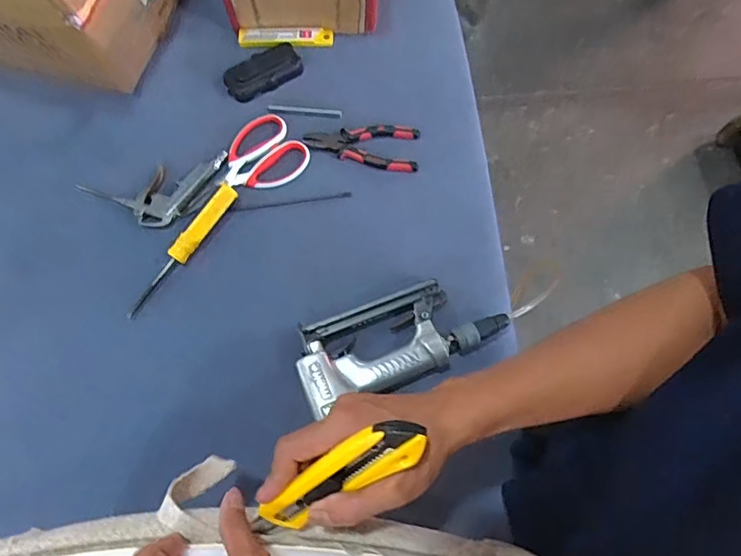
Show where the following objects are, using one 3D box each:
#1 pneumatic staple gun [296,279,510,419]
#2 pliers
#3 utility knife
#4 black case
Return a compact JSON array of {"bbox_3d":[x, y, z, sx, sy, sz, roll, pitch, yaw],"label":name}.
[{"bbox_3d":[0.040,0.076,0.589,0.248,0.045,0.124,-18,75,-5],"label":"pneumatic staple gun"},{"bbox_3d":[-0.009,-0.183,0.678,0.149,0.019,0.065,13,74,4],"label":"pliers"},{"bbox_3d":[-0.022,0.132,0.333,0.136,0.019,0.030,-38,76,21],"label":"utility knife"},{"bbox_3d":[-0.149,-0.286,0.704,0.109,0.023,0.055,-24,76,-7],"label":"black case"}]

